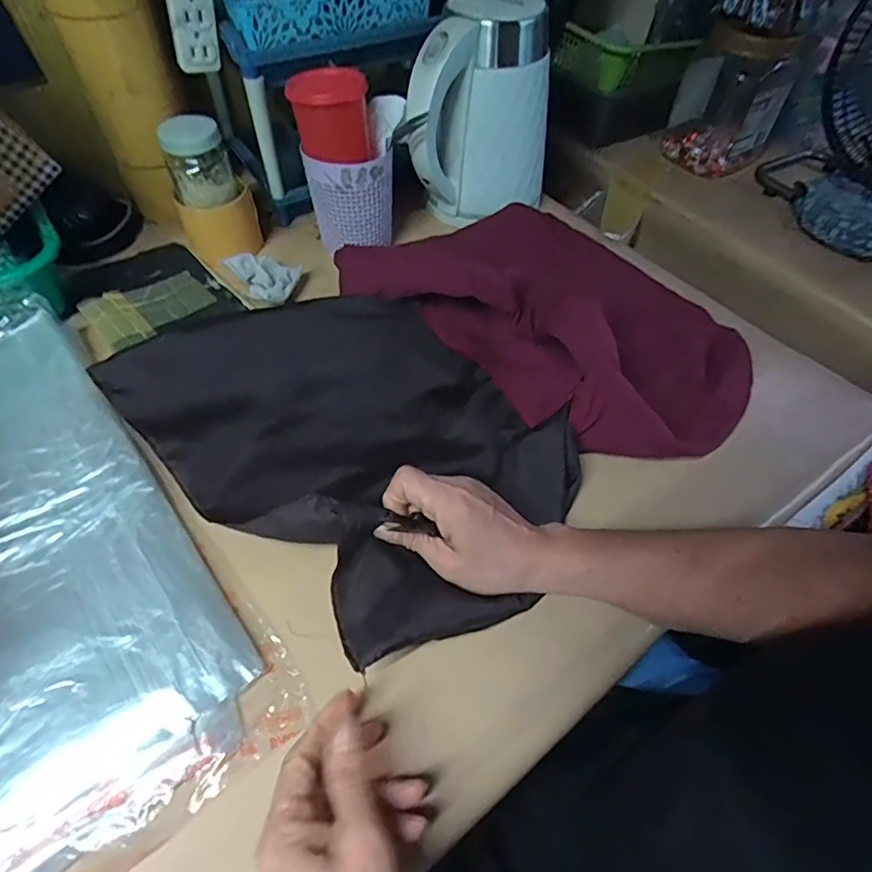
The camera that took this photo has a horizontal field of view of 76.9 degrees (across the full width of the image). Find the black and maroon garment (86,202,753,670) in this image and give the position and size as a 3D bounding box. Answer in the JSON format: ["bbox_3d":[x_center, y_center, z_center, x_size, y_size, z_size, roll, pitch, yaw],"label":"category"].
[{"bbox_3d":[0.018,-0.066,0.484,0.475,0.078,0.377,-34,60,-24],"label":"black and maroon garment"}]

